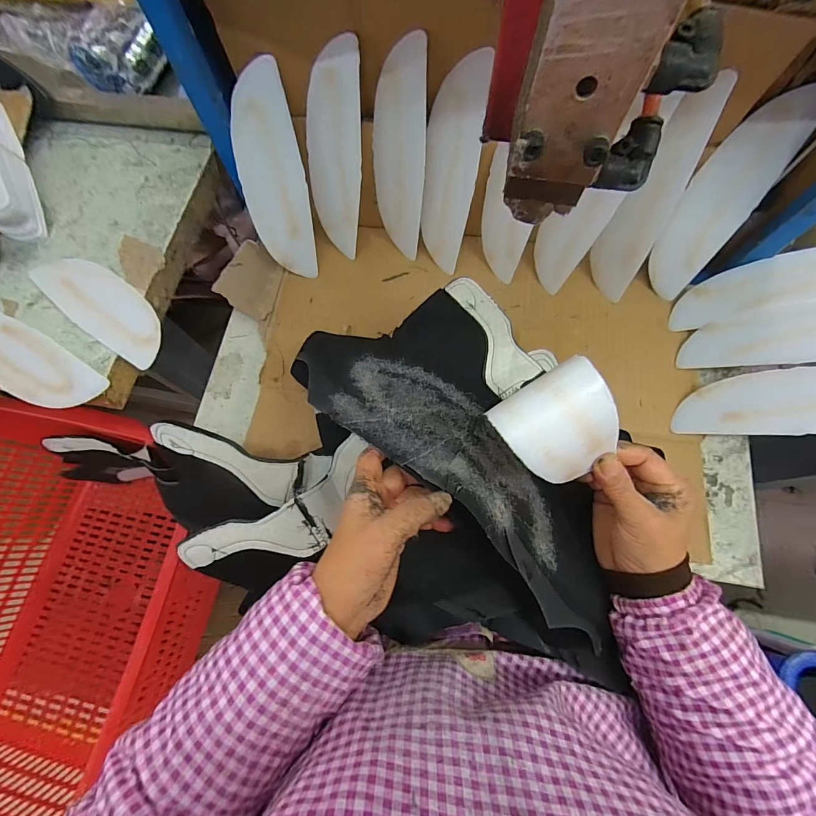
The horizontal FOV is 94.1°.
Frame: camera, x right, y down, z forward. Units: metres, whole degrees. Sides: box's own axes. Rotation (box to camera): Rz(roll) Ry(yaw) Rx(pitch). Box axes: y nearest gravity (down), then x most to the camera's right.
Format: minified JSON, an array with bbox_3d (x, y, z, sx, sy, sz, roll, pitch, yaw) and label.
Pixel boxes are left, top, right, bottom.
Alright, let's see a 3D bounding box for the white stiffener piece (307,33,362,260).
[{"bbox_3d":[-0.088,-0.294,0.451,0.071,0.213,0.005,24,48,15],"label":"white stiffener piece"}]

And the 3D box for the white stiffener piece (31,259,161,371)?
[{"bbox_3d":[-0.367,-0.126,0.457,0.211,0.010,0.070,36,77,12],"label":"white stiffener piece"}]

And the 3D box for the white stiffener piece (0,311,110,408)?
[{"bbox_3d":[-0.444,-0.056,0.435,0.210,0.004,0.069,30,76,11],"label":"white stiffener piece"}]

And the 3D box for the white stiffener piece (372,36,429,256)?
[{"bbox_3d":[-0.011,-0.291,0.450,0.069,0.211,0.005,22,48,20],"label":"white stiffener piece"}]

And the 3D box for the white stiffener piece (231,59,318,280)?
[{"bbox_3d":[-0.158,-0.265,0.450,0.072,0.213,0.006,-8,37,-8],"label":"white stiffener piece"}]

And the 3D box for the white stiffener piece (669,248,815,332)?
[{"bbox_3d":[0.435,-0.145,0.444,0.220,0.014,0.070,-10,71,22],"label":"white stiffener piece"}]

